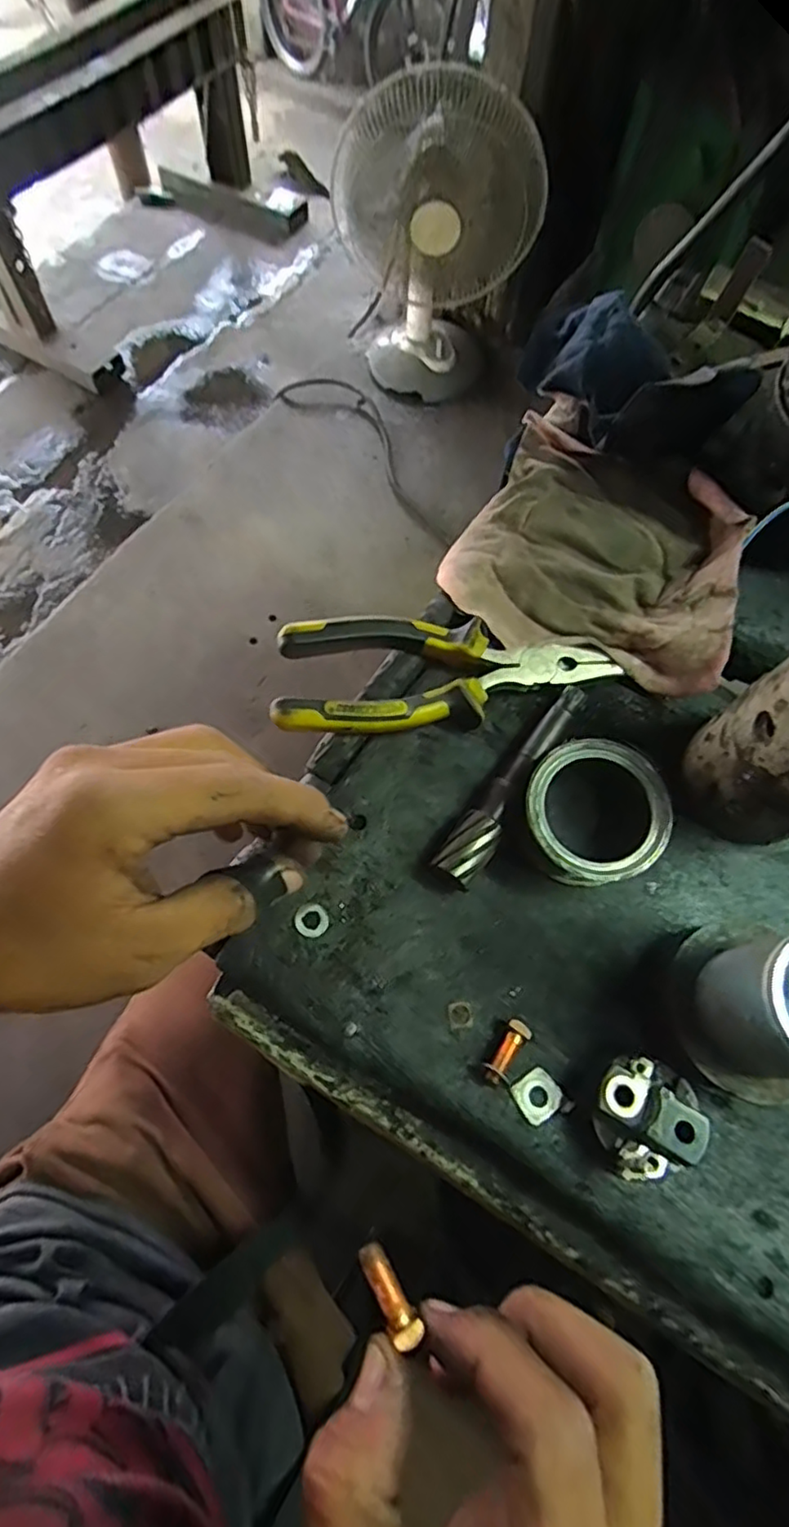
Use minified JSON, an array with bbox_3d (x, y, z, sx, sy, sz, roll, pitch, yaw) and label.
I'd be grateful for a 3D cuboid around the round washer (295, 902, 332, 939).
[{"bbox_3d":[-0.037,0.070,0.288,0.015,0.004,0.015,1,67,-2],"label":"round washer"}]

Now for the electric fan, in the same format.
[{"bbox_3d":[0.106,-1.188,1.454,0.415,0.558,0.386,13,67,3],"label":"electric fan"}]

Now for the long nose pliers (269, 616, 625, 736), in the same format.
[{"bbox_3d":[0.028,-0.047,0.319,0.170,0.027,0.055,-7,67,-5],"label":"long nose pliers"}]

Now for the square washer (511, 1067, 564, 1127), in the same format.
[{"bbox_3d":[0.060,0.141,0.272,0.018,0.004,0.018,-33,72,-15],"label":"square washer"}]

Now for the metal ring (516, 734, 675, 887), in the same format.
[{"bbox_3d":[0.091,0.026,0.302,0.064,0.038,0.063,1,67,-2],"label":"metal ring"}]

